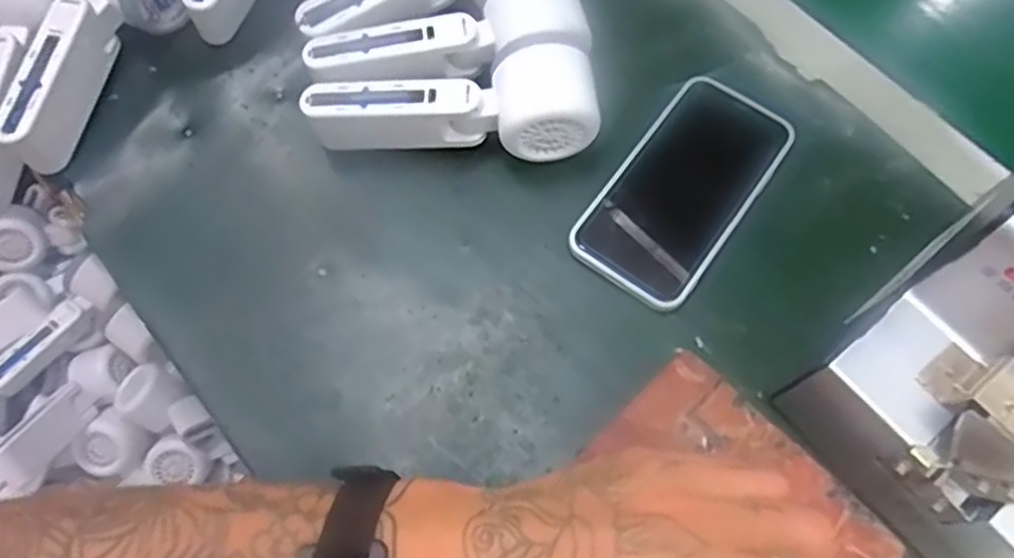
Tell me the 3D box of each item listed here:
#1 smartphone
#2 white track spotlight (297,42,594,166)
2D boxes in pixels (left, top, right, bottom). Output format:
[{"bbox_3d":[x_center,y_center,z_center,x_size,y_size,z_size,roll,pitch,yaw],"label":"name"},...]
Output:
[{"bbox_3d":[0.105,-0.056,0.419,0.074,0.009,0.146,35,72,13],"label":"smartphone"},{"bbox_3d":[-0.032,-0.094,0.416,0.164,0.052,0.046,-7,68,-3],"label":"white track spotlight"}]

